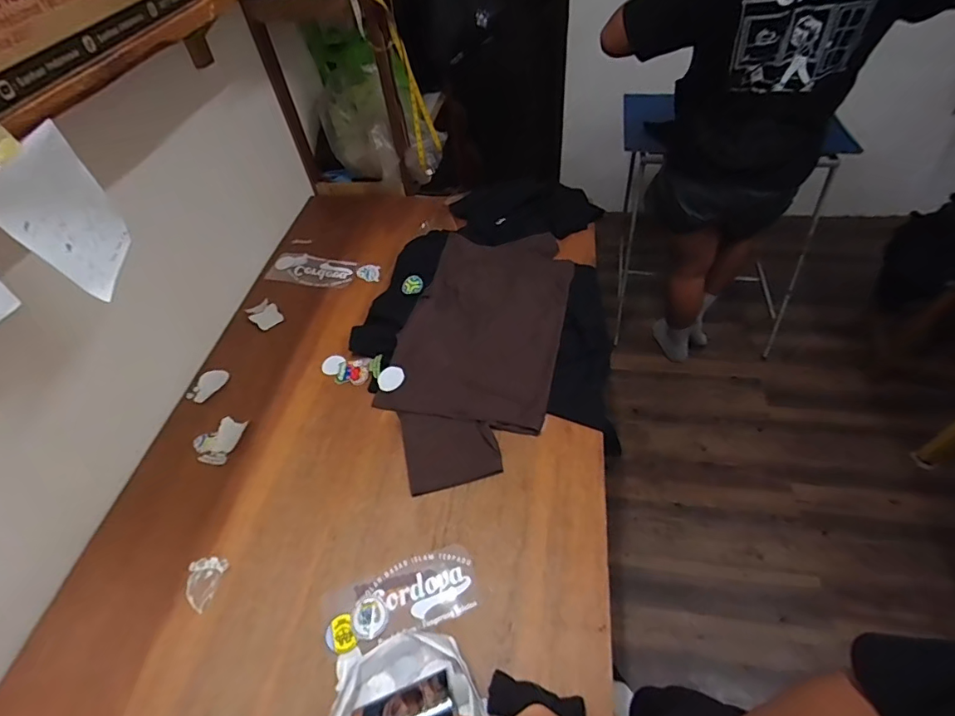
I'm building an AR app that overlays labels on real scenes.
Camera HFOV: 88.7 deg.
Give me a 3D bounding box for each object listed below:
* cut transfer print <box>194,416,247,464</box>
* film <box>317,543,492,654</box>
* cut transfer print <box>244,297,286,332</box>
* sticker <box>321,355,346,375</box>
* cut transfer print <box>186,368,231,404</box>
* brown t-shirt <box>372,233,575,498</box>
[{"bbox_3d":[-0.529,0.166,0.998,0.085,0.011,0.101,10,52,13],"label":"cut transfer print"},{"bbox_3d":[-0.117,0.382,0.777,0.242,0.009,0.109,-19,51,-10],"label":"film"},{"bbox_3d":[-0.535,-0.109,1.232,0.069,0.009,0.108,-31,55,-21],"label":"cut transfer print"},{"bbox_3d":[-0.331,0.015,1.115,0.050,0.004,0.055,-3,50,3],"label":"sticker"},{"bbox_3d":[-0.604,0.062,1.099,0.064,0.005,0.087,20,61,15],"label":"cut transfer print"},{"bbox_3d":[0.006,-0.041,1.094,0.345,0.048,0.711,9,52,13],"label":"brown t-shirt"}]

